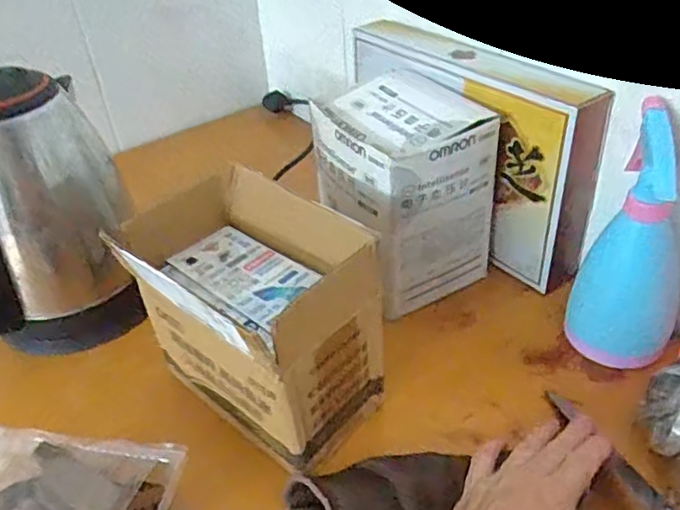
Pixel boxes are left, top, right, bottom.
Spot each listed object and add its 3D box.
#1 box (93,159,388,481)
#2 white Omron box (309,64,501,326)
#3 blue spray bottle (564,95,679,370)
[{"bbox_3d":[-0.062,0.049,0.487,0.174,0.158,0.122,27,49,37],"label":"box"},{"bbox_3d":[0.059,-0.056,0.593,0.125,0.175,0.141,-20,39,-17],"label":"white Omron box"},{"bbox_3d":[0.228,-0.003,0.484,0.075,0.198,0.077,-19,39,-15],"label":"blue spray bottle"}]

